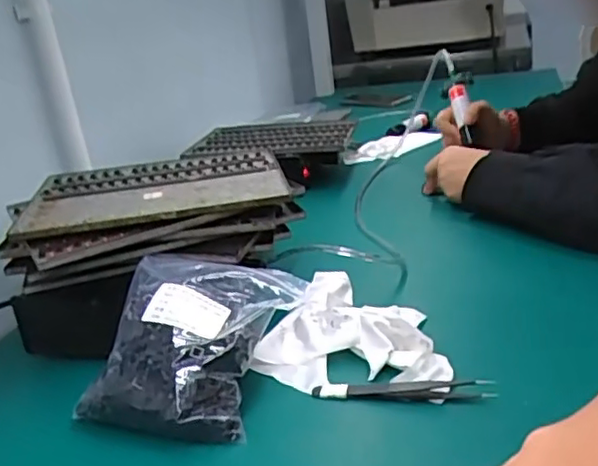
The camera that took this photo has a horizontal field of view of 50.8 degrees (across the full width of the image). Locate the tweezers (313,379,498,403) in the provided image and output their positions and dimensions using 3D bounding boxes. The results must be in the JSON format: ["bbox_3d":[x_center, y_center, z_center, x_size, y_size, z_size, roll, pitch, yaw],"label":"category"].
[{"bbox_3d":[0.073,0.110,0.448,0.126,0.015,0.013,-2,22,14],"label":"tweezers"}]

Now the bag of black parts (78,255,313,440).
[{"bbox_3d":[-0.082,0.080,0.491,0.124,0.076,0.153,1,23,21],"label":"bag of black parts"}]

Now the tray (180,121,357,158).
[{"bbox_3d":[-0.039,-0.151,1.002,0.240,0.019,0.178,0,23,18],"label":"tray"}]

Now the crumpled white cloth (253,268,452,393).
[{"bbox_3d":[0.046,0.068,0.542,0.151,0.032,0.179,-3,22,12],"label":"crumpled white cloth"}]

